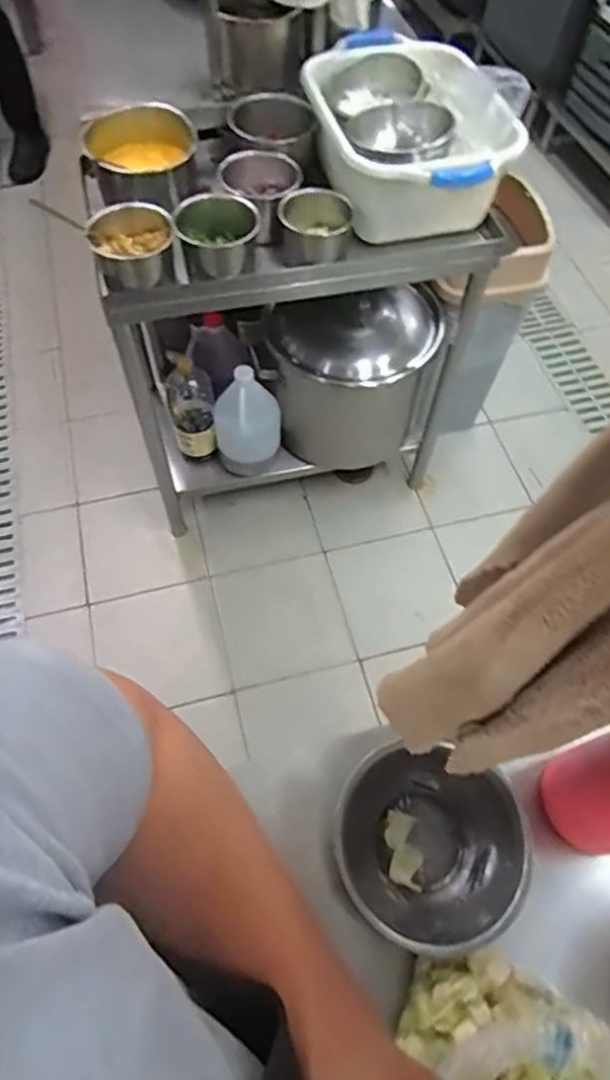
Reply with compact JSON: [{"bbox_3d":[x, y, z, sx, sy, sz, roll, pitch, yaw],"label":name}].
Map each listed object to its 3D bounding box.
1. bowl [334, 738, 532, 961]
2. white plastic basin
[{"bbox_3d":[0.099,0.246,0.513,0.148,0.068,0.142,1,60,-2],"label":"bowl"},{"bbox_3d":[0.173,-0.706,1.120,0.294,0.170,0.441,-10,61,-8],"label":"white plastic basin"}]

